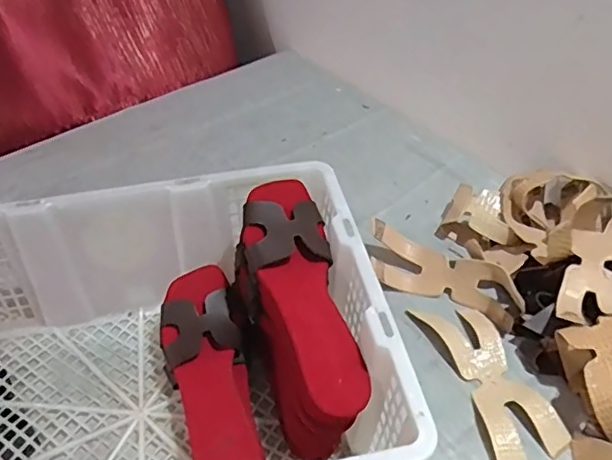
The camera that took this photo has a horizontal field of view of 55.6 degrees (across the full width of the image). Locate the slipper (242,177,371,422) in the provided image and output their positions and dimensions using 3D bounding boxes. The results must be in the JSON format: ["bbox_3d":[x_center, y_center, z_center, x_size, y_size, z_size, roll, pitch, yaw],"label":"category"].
[{"bbox_3d":[-0.003,0.054,0.542,0.081,0.034,0.244,-14,58,-9],"label":"slipper"}]

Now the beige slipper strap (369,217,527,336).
[{"bbox_3d":[0.163,0.055,0.699,0.188,0.050,0.066,18,48,20],"label":"beige slipper strap"}]

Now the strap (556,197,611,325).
[{"bbox_3d":[0.319,0.028,0.625,0.078,0.053,0.161,22,86,24],"label":"strap"}]

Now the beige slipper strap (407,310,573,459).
[{"bbox_3d":[0.198,0.165,0.612,0.084,0.017,0.210,-13,45,-10],"label":"beige slipper strap"}]

